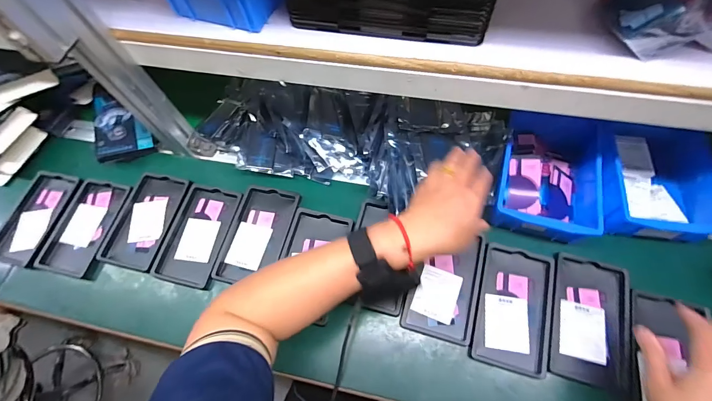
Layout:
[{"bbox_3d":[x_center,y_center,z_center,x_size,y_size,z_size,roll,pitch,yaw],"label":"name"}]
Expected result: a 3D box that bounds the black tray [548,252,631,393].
[{"bbox_3d":[0.312,0.156,0.455,0.095,0.016,0.159,12,65,10],"label":"black tray"}]

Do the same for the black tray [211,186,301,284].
[{"bbox_3d":[-0.156,0.055,0.541,0.092,0.020,0.155,13,65,10],"label":"black tray"}]

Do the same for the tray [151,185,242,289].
[{"bbox_3d":[-0.252,0.053,0.546,0.093,0.013,0.157,11,65,9],"label":"tray"}]

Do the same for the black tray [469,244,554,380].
[{"bbox_3d":[0.216,0.143,0.468,0.095,0.013,0.161,14,65,11],"label":"black tray"}]

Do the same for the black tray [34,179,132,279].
[{"bbox_3d":[-0.451,0.042,0.567,0.098,0.016,0.158,10,65,9],"label":"black tray"}]

